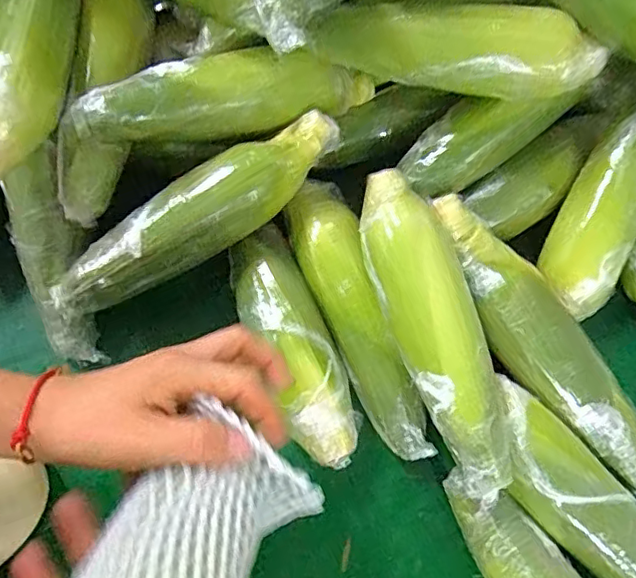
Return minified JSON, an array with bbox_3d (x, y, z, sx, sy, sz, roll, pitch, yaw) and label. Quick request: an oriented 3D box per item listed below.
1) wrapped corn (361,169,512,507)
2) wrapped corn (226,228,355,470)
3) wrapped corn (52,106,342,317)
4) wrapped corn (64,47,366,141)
[{"bbox_3d":[0.083,0.030,0.424,0.059,0.054,0.235,-17,75,-5],"label":"wrapped corn"},{"bbox_3d":[-0.020,0.045,0.454,0.063,0.043,0.188,-23,76,-7],"label":"wrapped corn"},{"bbox_3d":[-0.089,-0.058,0.447,0.236,0.046,0.053,-30,77,-8],"label":"wrapped corn"},{"bbox_3d":[-0.062,-0.149,0.446,0.237,0.048,0.057,-14,75,-20],"label":"wrapped corn"}]

